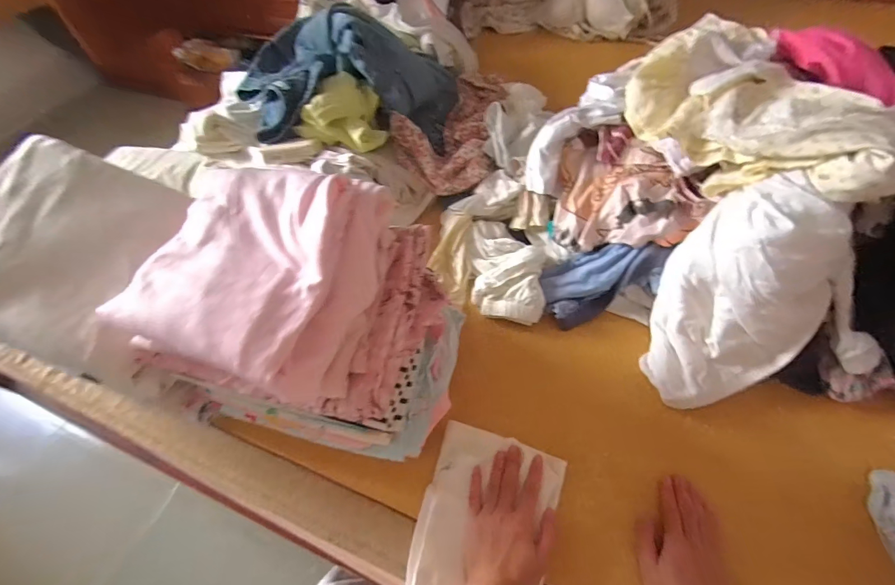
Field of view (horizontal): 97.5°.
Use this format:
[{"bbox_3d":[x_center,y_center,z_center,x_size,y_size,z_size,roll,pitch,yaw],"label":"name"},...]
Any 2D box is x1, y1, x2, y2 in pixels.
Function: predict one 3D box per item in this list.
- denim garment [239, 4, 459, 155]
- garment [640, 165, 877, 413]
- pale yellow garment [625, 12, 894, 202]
[{"bbox_3d":[-0.200,-0.440,0.802,0.425,0.166,0.292,-10,56,-3],"label":"denim garment"},{"bbox_3d":[0.385,0.007,0.507,0.220,0.232,0.197,-13,56,-5],"label":"garment"},{"bbox_3d":[0.396,-0.230,0.515,0.182,0.098,0.344,-20,57,-10],"label":"pale yellow garment"}]

